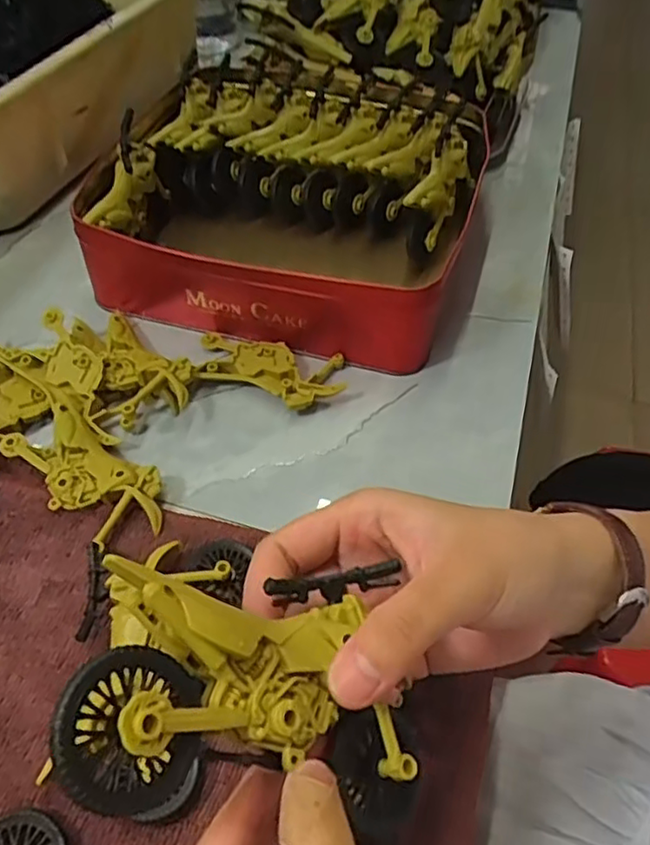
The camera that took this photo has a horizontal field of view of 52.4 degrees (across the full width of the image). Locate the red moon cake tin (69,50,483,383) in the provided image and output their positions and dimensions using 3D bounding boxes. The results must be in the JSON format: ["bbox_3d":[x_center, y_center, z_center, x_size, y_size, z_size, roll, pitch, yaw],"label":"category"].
[{"bbox_3d":[-0.022,-0.168,0.485,0.245,0.078,0.257,2,51,-3],"label":"red moon cake tin"}]

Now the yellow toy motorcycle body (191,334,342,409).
[{"bbox_3d":[-0.036,-0.032,0.410,0.092,0.013,0.047,12,51,5],"label":"yellow toy motorcycle body"}]

